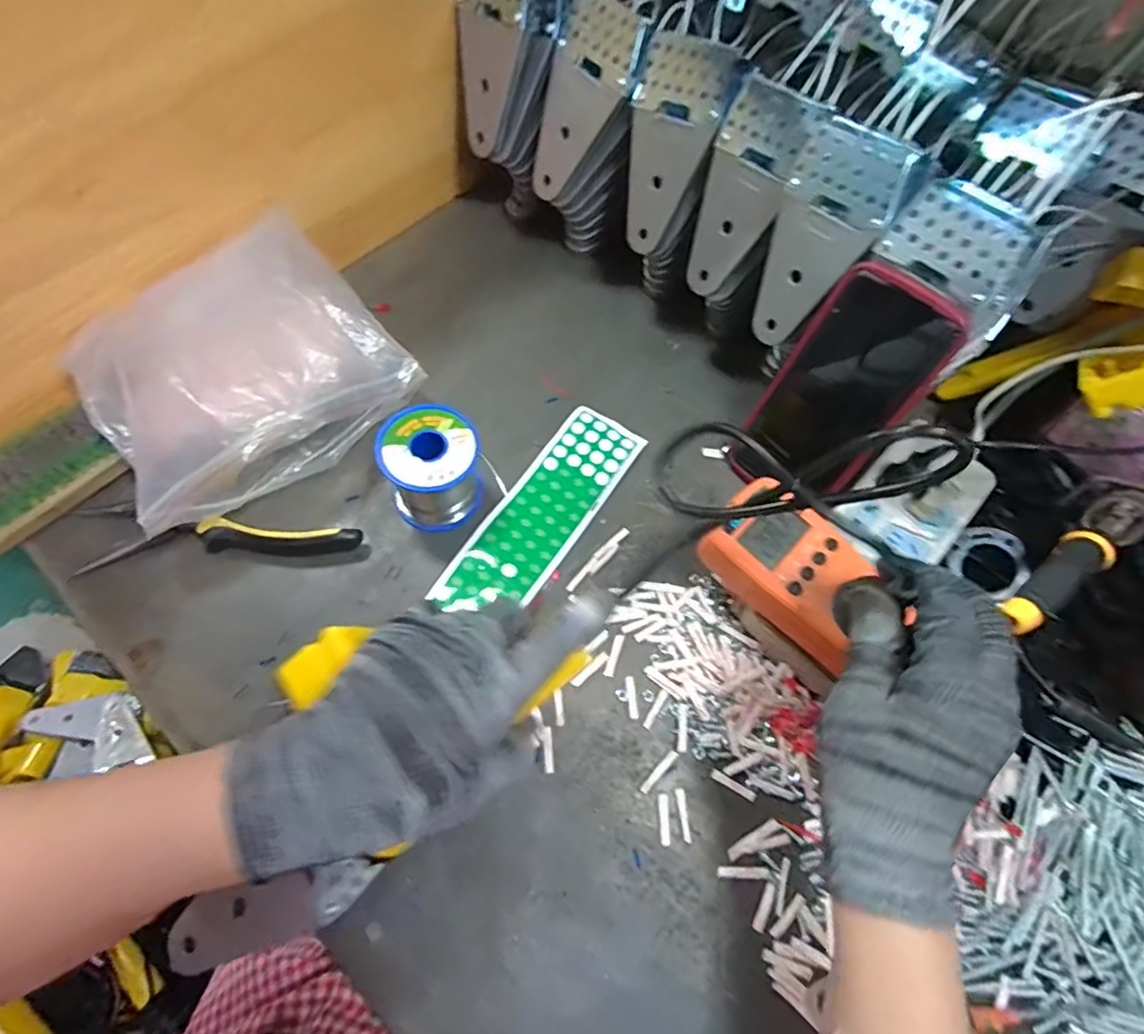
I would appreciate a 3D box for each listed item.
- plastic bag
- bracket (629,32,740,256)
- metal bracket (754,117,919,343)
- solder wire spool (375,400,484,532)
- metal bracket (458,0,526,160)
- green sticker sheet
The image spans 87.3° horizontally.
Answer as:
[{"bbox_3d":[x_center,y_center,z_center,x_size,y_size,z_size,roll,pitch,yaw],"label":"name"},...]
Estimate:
[{"bbox_3d":[-0.223,-0.097,0.423,0.200,0.092,0.138,-34,72,-19],"label":"plastic bag"},{"bbox_3d":[0.068,-0.267,0.441,0.063,0.132,0.022,20,36,7],"label":"bracket"},{"bbox_3d":[0.161,-0.180,0.399,0.065,0.134,0.028,35,48,13],"label":"metal bracket"},{"bbox_3d":[-0.097,-0.034,0.418,0.063,0.063,0.064,2,64,-4],"label":"solder wire spool"},{"bbox_3d":[-0.064,-0.365,0.469,0.072,0.129,0.030,46,51,10],"label":"metal bracket"},{"bbox_3d":[-0.020,-0.005,0.442,0.062,0.009,0.192,32,66,10],"label":"green sticker sheet"}]

